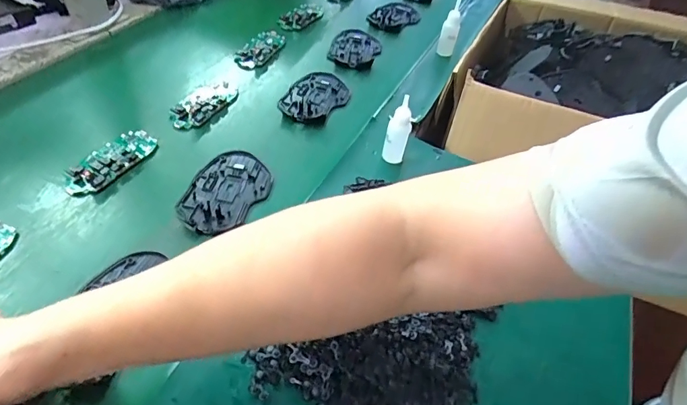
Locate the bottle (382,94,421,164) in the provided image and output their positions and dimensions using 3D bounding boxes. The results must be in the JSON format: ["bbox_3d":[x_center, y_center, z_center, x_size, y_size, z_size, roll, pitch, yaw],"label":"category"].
[{"bbox_3d":[0.059,-0.072,0.454,0.021,0.075,0.020,-32,57,-32],"label":"bottle"}]

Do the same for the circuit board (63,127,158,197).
[{"bbox_3d":[-0.235,-0.043,0.442,0.047,0.015,0.099,24,47,16],"label":"circuit board"}]

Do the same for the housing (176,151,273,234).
[{"bbox_3d":[-0.115,-0.014,0.427,0.070,0.011,0.111,20,46,13],"label":"housing"}]

